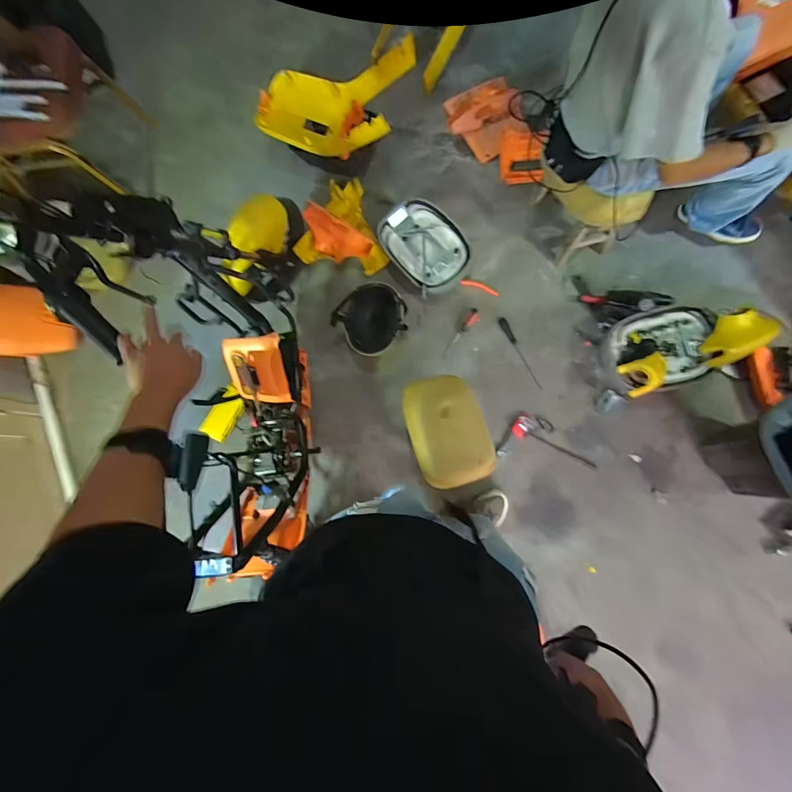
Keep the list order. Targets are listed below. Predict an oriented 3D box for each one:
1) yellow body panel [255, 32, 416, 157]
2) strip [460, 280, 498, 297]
[{"bbox_3d":[-0.237,-1.087,1.425,0.597,0.240,0.340,18,83,9],"label":"yellow body panel"},{"bbox_3d":[0.322,-0.417,1.471,0.146,0.005,0.025,21,100,1],"label":"strip"}]

